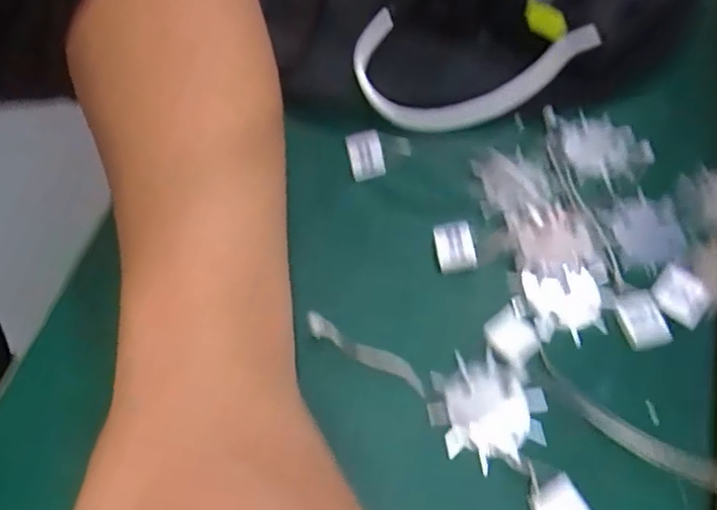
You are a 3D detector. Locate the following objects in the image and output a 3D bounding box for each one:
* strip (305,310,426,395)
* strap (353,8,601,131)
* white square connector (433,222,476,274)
[{"bbox_3d":[0.003,0.037,0.231,0.051,0.004,0.009,26,71,12],"label":"strip"},{"bbox_3d":[0.052,-0.087,0.274,0.110,0.025,0.071,9,58,7],"label":"strap"},{"bbox_3d":[0.040,-0.004,0.256,0.016,0.005,0.022,-7,58,-4],"label":"white square connector"}]

